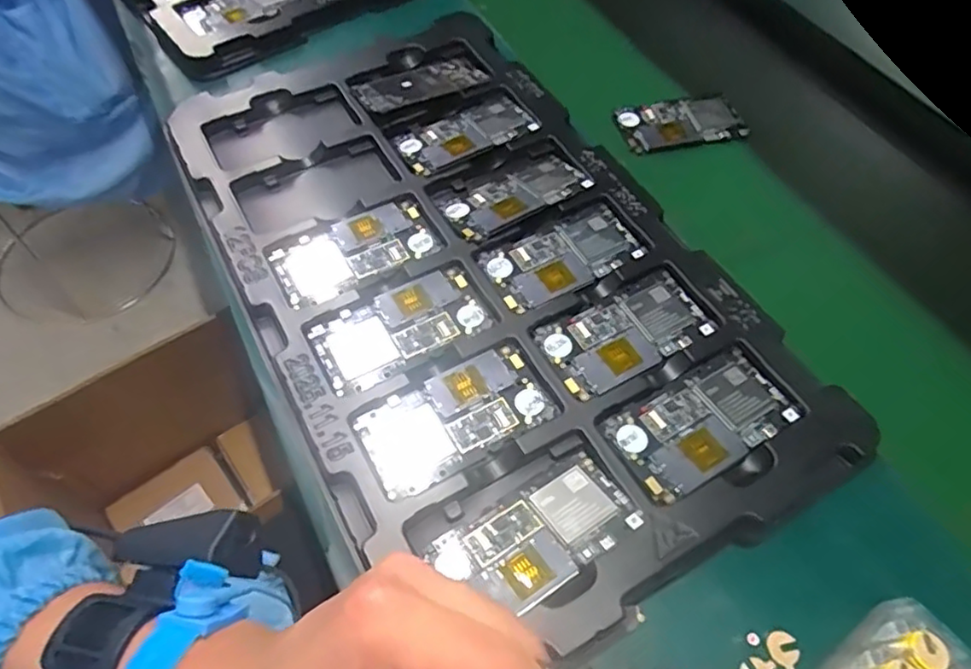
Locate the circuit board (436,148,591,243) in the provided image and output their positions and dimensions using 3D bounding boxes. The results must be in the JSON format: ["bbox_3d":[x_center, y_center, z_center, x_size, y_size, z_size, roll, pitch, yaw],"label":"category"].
[{"bbox_3d":[0.029,-0.118,0.530,0.125,0.007,0.052,-24,62,-18],"label":"circuit board"}]

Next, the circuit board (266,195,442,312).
[{"bbox_3d":[-0.104,-0.068,0.500,0.129,0.007,0.067,-26,63,-16],"label":"circuit board"}]

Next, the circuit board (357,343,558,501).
[{"bbox_3d":[-0.020,0.055,0.421,0.126,0.006,0.067,-26,63,-18],"label":"circuit board"}]

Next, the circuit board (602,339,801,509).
[{"bbox_3d":[0.147,0.058,0.419,0.125,0.005,0.067,-26,63,-18],"label":"circuit board"}]

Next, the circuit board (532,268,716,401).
[{"bbox_3d":[0.104,0.000,0.464,0.123,0.008,0.065,-24,62,-18],"label":"circuit board"}]

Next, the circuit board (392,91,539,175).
[{"bbox_3d":[-0.016,-0.185,0.568,0.127,0.005,0.058,-27,63,-19],"label":"circuit board"}]

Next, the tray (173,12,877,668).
[{"bbox_3d":[-0.014,-0.063,0.489,0.323,0.017,0.540,-25,61,-19],"label":"tray"}]

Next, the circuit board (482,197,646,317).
[{"bbox_3d":[0.063,-0.063,0.499,0.123,0.004,0.064,-25,63,-18],"label":"circuit board"}]

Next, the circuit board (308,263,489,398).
[{"bbox_3d":[-0.062,-0.006,0.460,0.125,0.004,0.066,-26,63,-18],"label":"circuit board"}]

